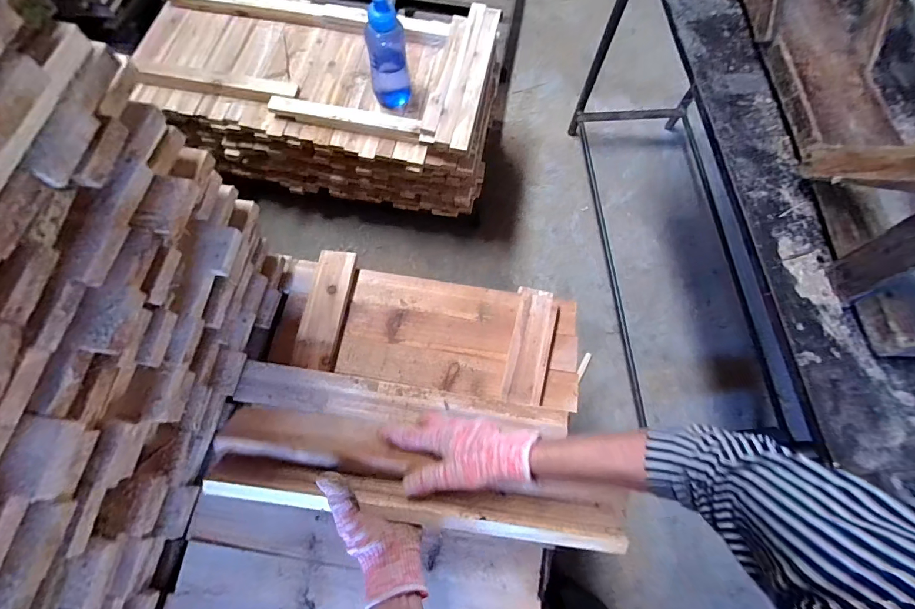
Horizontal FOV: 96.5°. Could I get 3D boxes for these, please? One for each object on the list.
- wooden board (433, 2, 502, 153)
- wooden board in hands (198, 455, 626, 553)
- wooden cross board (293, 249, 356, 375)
[{"bbox_3d":[0.032,-0.607,1.075,0.088,0.017,0.469,12,72,3],"label":"wooden board"},{"bbox_3d":[-0.033,0.229,0.476,0.481,0.016,0.061,9,36,-6],"label":"wooden board in hands"},{"bbox_3d":[-0.220,0.005,0.686,0.064,0.023,0.202,7,72,2],"label":"wooden cross board"}]

